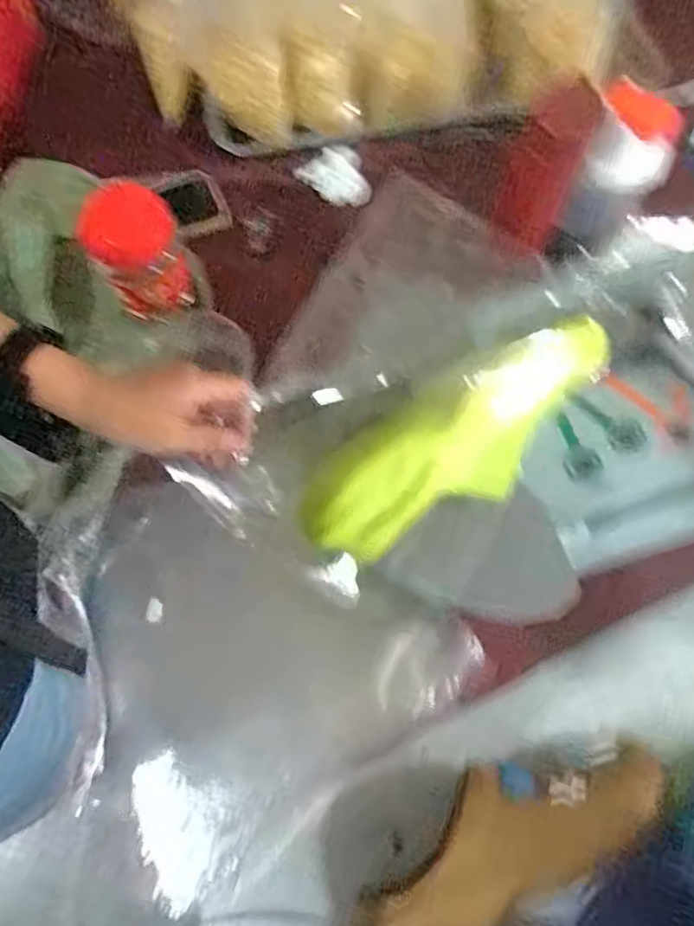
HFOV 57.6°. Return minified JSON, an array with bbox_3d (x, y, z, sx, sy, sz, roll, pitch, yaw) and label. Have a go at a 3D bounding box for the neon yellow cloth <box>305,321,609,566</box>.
[{"bbox_3d":[0.088,-0.018,0.506,0.270,0.070,0.090,-35,75,1],"label":"neon yellow cloth"}]

